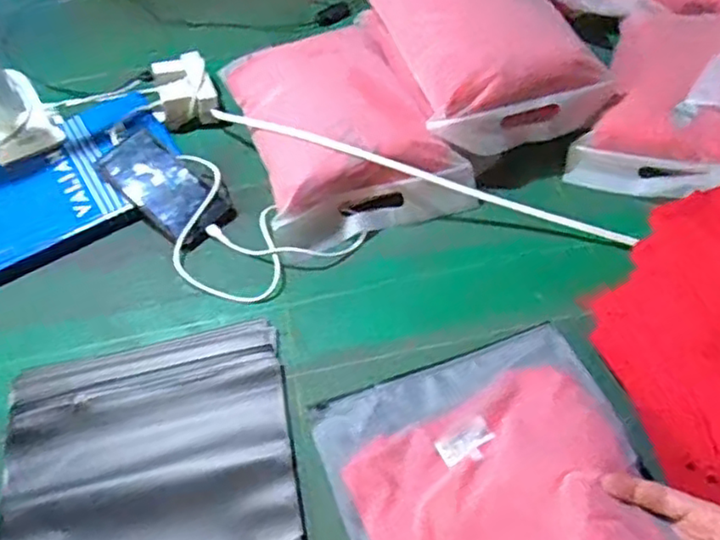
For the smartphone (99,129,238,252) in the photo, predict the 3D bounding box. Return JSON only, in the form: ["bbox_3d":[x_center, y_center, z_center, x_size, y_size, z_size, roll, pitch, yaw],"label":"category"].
[{"bbox_3d":[-0.232,-0.097,0.780,0.166,0.016,0.079,40,65,13],"label":"smartphone"}]

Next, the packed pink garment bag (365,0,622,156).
[{"bbox_3d":[0.148,-0.295,0.814,0.225,0.097,0.303,-21,57,-12],"label":"packed pink garment bag"}]

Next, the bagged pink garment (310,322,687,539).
[{"bbox_3d":[0.107,0.190,0.519,0.238,0.055,0.334,-31,36,7],"label":"bagged pink garment"}]

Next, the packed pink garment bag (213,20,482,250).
[{"bbox_3d":[-0.024,-0.187,0.806,0.238,0.081,0.311,-16,56,-9],"label":"packed pink garment bag"}]

